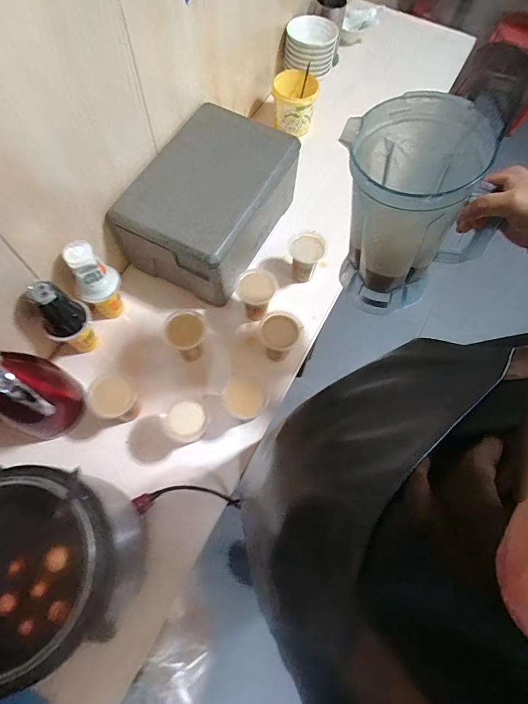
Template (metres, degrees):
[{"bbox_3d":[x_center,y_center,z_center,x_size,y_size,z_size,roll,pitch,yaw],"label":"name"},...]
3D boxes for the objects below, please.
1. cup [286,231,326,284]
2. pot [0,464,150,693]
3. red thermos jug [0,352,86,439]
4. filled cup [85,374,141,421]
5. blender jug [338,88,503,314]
[{"bbox_3d":[0.096,-0.226,0.925,0.079,0.119,0.083,1,67,-2],"label":"cup"},{"bbox_3d":[-0.333,0.325,0.594,0.245,0.223,0.251,-8,67,-5],"label":"pot"},{"bbox_3d":[-0.427,0.060,0.676,0.110,0.264,0.125,-11,68,-7],"label":"red thermos jug"},{"bbox_3d":[-0.294,0.095,0.764,0.076,0.078,0.082,1,67,-2],"label":"filled cup"},{"bbox_3d":[0.179,-0.176,0.536,0.160,0.255,0.160,-23,70,-11],"label":"blender jug"}]

